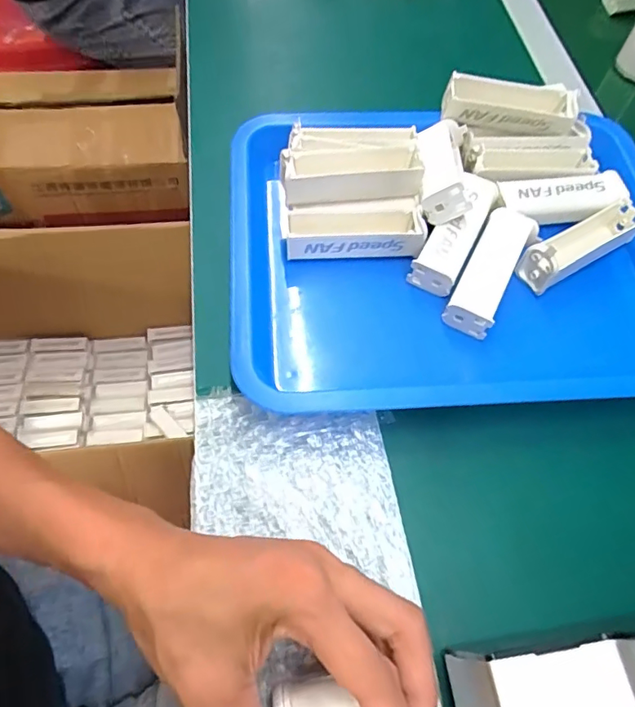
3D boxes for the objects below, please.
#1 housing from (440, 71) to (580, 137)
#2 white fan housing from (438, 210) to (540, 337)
[{"bbox_3d":[0.152,-0.198,0.417,0.104,0.034,0.027,4,62,-1],"label":"housing"},{"bbox_3d":[0.129,-0.063,0.380,0.035,0.018,0.111,27,64,11],"label":"white fan housing"}]

